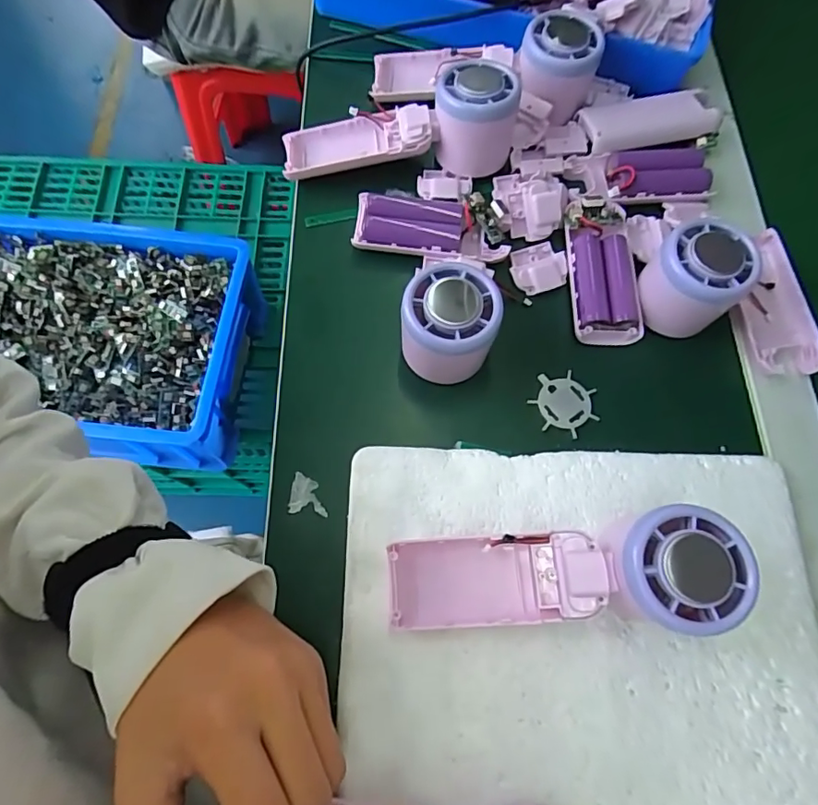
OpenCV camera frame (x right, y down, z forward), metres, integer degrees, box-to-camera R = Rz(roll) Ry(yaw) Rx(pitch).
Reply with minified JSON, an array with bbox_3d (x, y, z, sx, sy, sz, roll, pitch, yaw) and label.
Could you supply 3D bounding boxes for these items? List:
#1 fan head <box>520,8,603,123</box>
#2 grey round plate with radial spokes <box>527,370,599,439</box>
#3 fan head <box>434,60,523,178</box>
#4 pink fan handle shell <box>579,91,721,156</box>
[{"bbox_3d":[0.108,-0.243,0.376,0.050,0.046,0.051,1,70,-2],"label":"fan head"},{"bbox_3d":[0.095,0.000,0.320,0.041,0.004,0.039,1,70,-2],"label":"grey round plate with radial spokes"},{"bbox_3d":[0.047,-0.200,0.357,0.054,0.045,0.058,15,70,3],"label":"fan head"},{"bbox_3d":[0.178,-0.209,0.382,0.099,0.011,0.039,-10,71,-6],"label":"pink fan handle shell"}]

